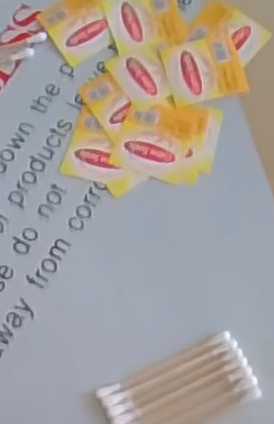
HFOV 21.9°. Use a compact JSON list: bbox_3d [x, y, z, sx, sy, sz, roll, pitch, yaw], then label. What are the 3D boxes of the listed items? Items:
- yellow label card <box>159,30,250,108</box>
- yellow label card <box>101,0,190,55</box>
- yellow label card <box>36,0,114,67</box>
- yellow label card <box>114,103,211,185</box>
[{"bbox_3d":[0.039,-0.084,0.409,0.044,0.004,0.040,-14,70,-3],"label":"yellow label card"},{"bbox_3d":[0.005,-0.116,0.423,0.043,0.004,0.041,-15,70,-3],"label":"yellow label card"},{"bbox_3d":[-0.034,-0.112,0.423,0.038,0.004,0.044,-30,72,-8],"label":"yellow label card"},{"bbox_3d":[0.013,-0.041,0.395,0.047,0.004,0.046,9,71,5],"label":"yellow label card"}]

